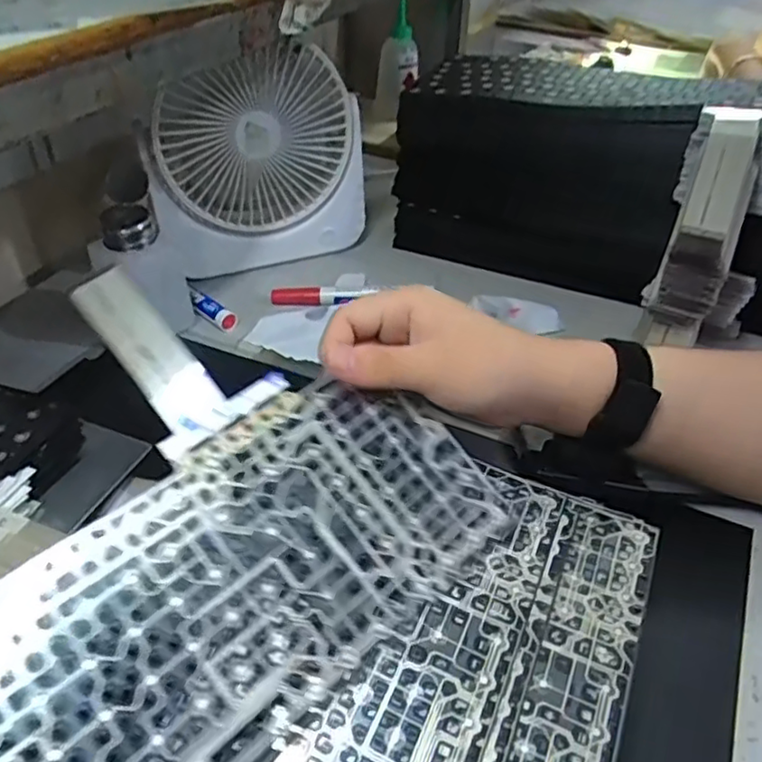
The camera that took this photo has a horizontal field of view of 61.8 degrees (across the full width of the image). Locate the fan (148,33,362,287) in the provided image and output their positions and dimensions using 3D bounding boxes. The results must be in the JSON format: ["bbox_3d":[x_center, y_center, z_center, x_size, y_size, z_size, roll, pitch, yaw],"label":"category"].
[{"bbox_3d":[-0.102,-0.179,0.543,0.181,0.183,0.059,-8,41,-8],"label":"fan"}]

